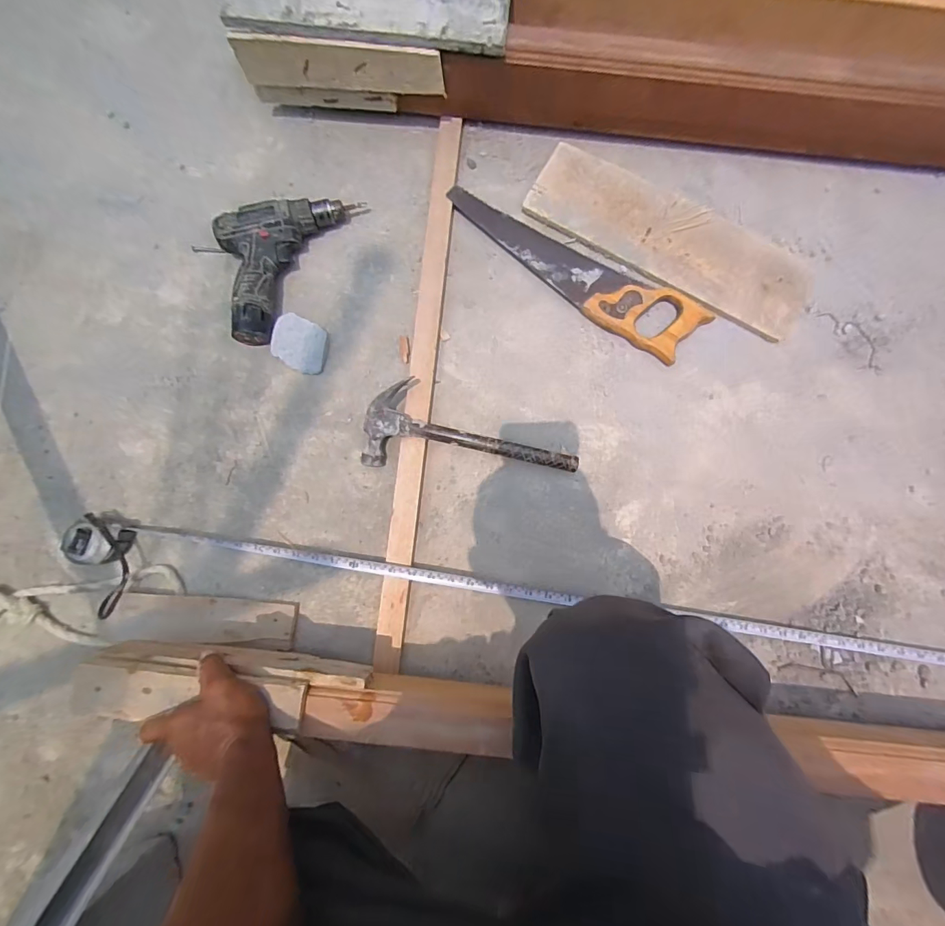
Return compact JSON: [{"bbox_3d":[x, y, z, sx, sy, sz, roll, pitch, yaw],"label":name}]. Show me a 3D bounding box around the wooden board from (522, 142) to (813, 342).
[{"bbox_3d":[0.288,-0.328,0.666,0.422,0.011,0.130,29,81,4],"label":"wooden board"}]

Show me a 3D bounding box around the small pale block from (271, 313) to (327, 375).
[{"bbox_3d":[-0.243,-0.167,0.637,0.075,0.024,0.067,21,81,3],"label":"small pale block"}]

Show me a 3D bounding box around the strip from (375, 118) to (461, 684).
[{"bbox_3d":[-0.072,-0.129,0.634,0.036,0.024,0.787,5,80,0],"label":"strip"}]

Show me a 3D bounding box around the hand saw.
[{"bbox_3d":[0.140,-0.282,0.657,0.401,0.016,0.096,32,81,4],"label":"hand saw"}]

